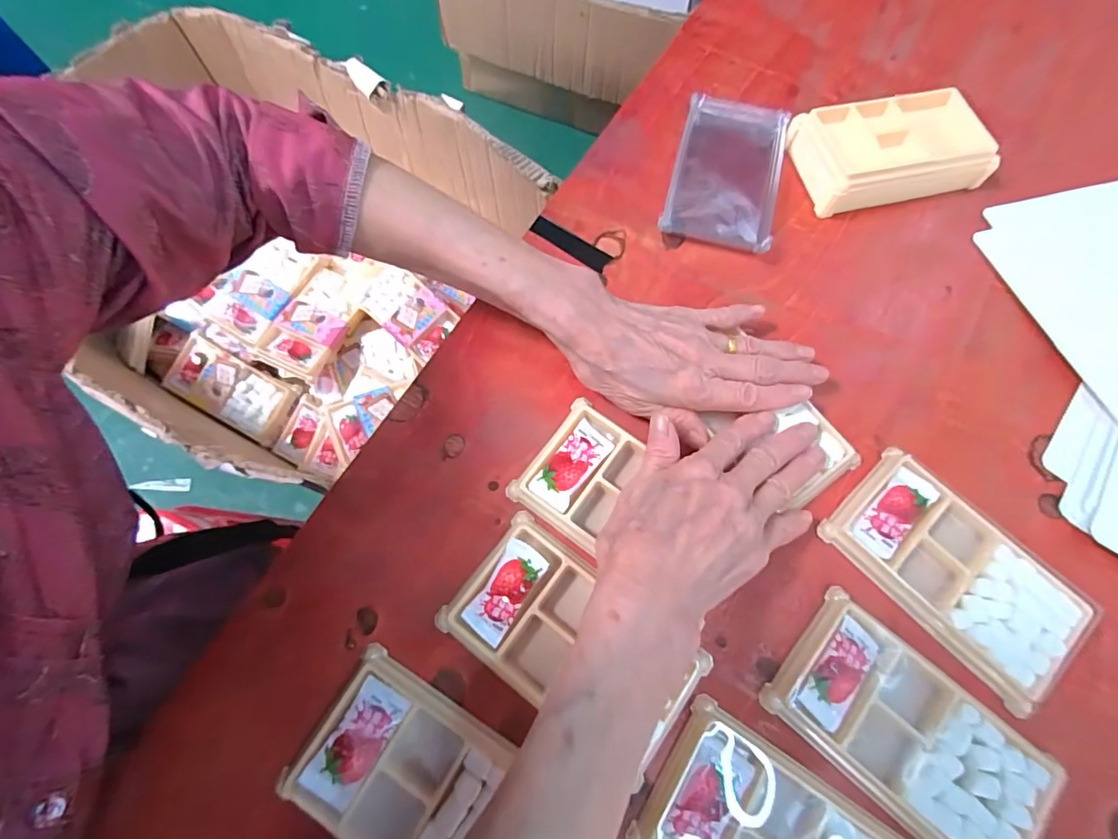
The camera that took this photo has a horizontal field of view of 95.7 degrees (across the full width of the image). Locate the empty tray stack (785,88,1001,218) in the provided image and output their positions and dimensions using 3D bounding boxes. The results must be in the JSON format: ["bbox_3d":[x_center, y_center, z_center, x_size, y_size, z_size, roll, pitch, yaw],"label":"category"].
[{"bbox_3d":[0.262,-0.213,0.399,0.140,0.033,0.078,-11,70,-6],"label":"empty tray stack"}]

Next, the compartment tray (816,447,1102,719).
[{"bbox_3d":[0.233,0.088,0.298,0.078,0.012,0.136,-41,75,-15],"label":"compartment tray"}]

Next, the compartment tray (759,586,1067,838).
[{"bbox_3d":[0.187,0.168,0.266,0.138,0.010,0.076,40,73,13],"label":"compartment tray"}]

